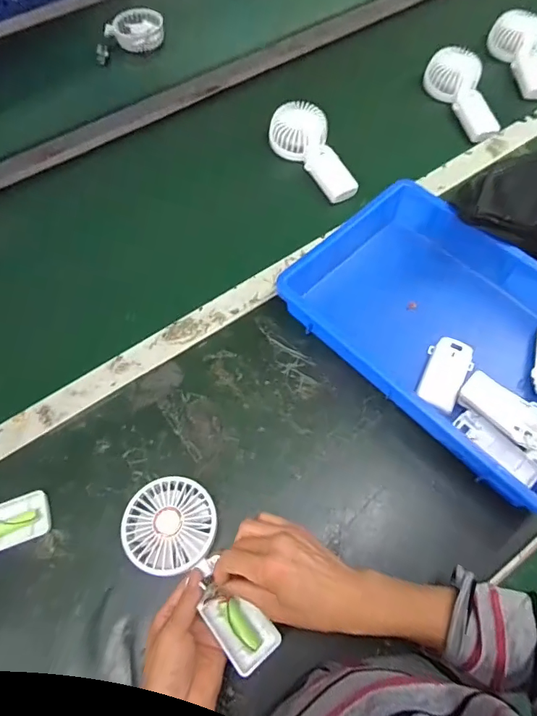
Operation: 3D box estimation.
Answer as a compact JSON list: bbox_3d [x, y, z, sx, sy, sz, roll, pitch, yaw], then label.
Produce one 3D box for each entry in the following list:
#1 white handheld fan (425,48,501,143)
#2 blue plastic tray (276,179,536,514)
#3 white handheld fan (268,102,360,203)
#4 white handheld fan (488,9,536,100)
[{"bbox_3d":[0.325,-0.432,0.746,0.081,0.045,0.186,-13,66,-6],"label":"white handheld fan"},{"bbox_3d":[0.220,-0.037,0.531,0.249,0.064,0.362,-40,71,-17],"label":"blue plastic tray"},{"bbox_3d":[0.064,-0.306,0.683,0.087,0.047,0.180,-20,66,-9],"label":"white handheld fan"},{"bbox_3d":[0.444,-0.530,0.784,0.071,0.053,0.168,0,65,0],"label":"white handheld fan"}]

